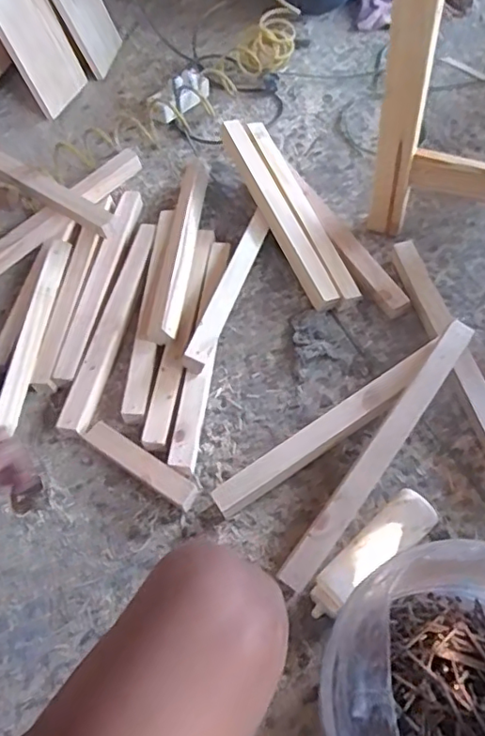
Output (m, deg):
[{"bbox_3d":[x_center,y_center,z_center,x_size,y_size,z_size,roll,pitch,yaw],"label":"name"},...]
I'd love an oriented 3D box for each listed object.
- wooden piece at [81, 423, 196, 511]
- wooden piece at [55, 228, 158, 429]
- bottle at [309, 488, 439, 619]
[{"bbox_3d":[-0.149,0.141,0.839,0.191,0.035,0.035,29,64,22],"label":"wooden piece"},{"bbox_3d":[-0.216,-0.081,0.983,0.048,0.036,0.432,8,58,10],"label":"wooden piece"},{"bbox_3d":[0.161,0.239,0.731,0.196,0.061,0.061,-37,64,-17],"label":"bottle"}]

